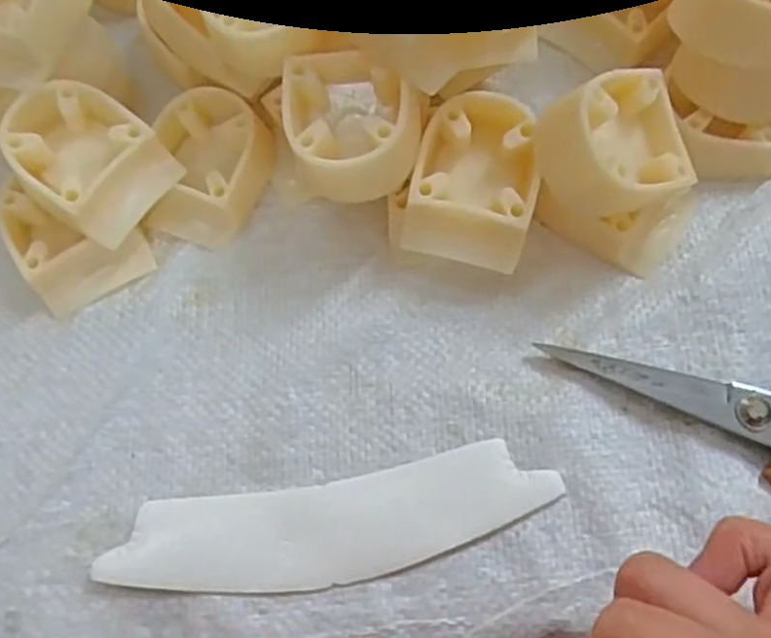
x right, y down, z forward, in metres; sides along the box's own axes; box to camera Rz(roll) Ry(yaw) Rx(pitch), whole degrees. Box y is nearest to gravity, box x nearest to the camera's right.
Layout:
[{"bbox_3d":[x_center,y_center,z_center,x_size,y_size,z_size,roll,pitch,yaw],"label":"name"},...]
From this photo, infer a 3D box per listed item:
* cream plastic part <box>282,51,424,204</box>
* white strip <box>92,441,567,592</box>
[{"bbox_3d":[-0.011,-0.069,0.266,0.048,0.021,0.052,-4,69,1],"label":"cream plastic part"},{"bbox_3d":[-0.019,0.071,0.256,0.153,0.004,0.036,-10,66,-1],"label":"white strip"}]

